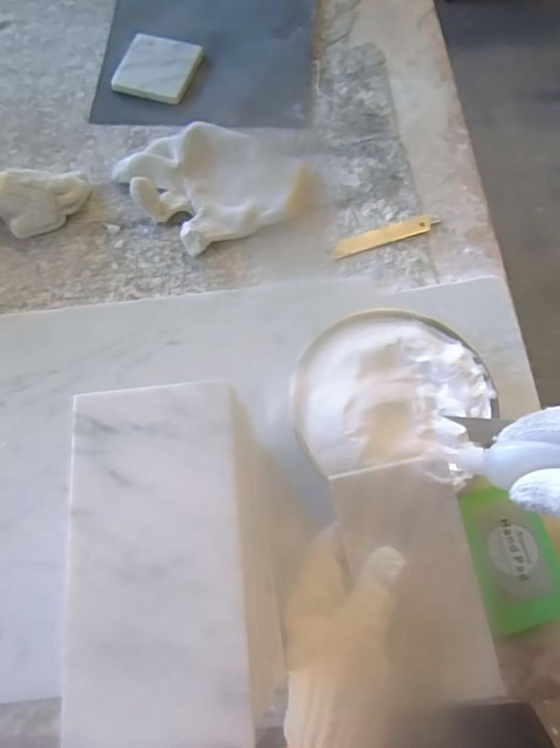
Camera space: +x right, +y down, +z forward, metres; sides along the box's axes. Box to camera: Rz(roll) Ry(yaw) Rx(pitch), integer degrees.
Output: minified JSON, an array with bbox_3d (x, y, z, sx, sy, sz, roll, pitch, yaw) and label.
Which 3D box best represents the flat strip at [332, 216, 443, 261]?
[{"bbox_3d":[0.098,-0.129,0.490,0.105,0.006,0.017,-19,70,-5],"label":"flat strip"}]

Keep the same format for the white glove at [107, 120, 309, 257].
[{"bbox_3d":[-0.059,-0.185,0.498,0.152,0.031,0.122,-28,71,-8],"label":"white glove"}]

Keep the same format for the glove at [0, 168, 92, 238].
[{"bbox_3d":[-0.248,-0.154,0.489,0.141,0.041,0.055,-12,70,-2],"label":"glove"}]

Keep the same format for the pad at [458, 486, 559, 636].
[{"bbox_3d":[0.159,0.122,0.360,0.054,0.004,0.093,-14,83,12],"label":"pad"}]

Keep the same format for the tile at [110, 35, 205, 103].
[{"bbox_3d":[-0.128,-0.320,0.561,0.077,0.012,0.078,15,71,7],"label":"tile"}]

